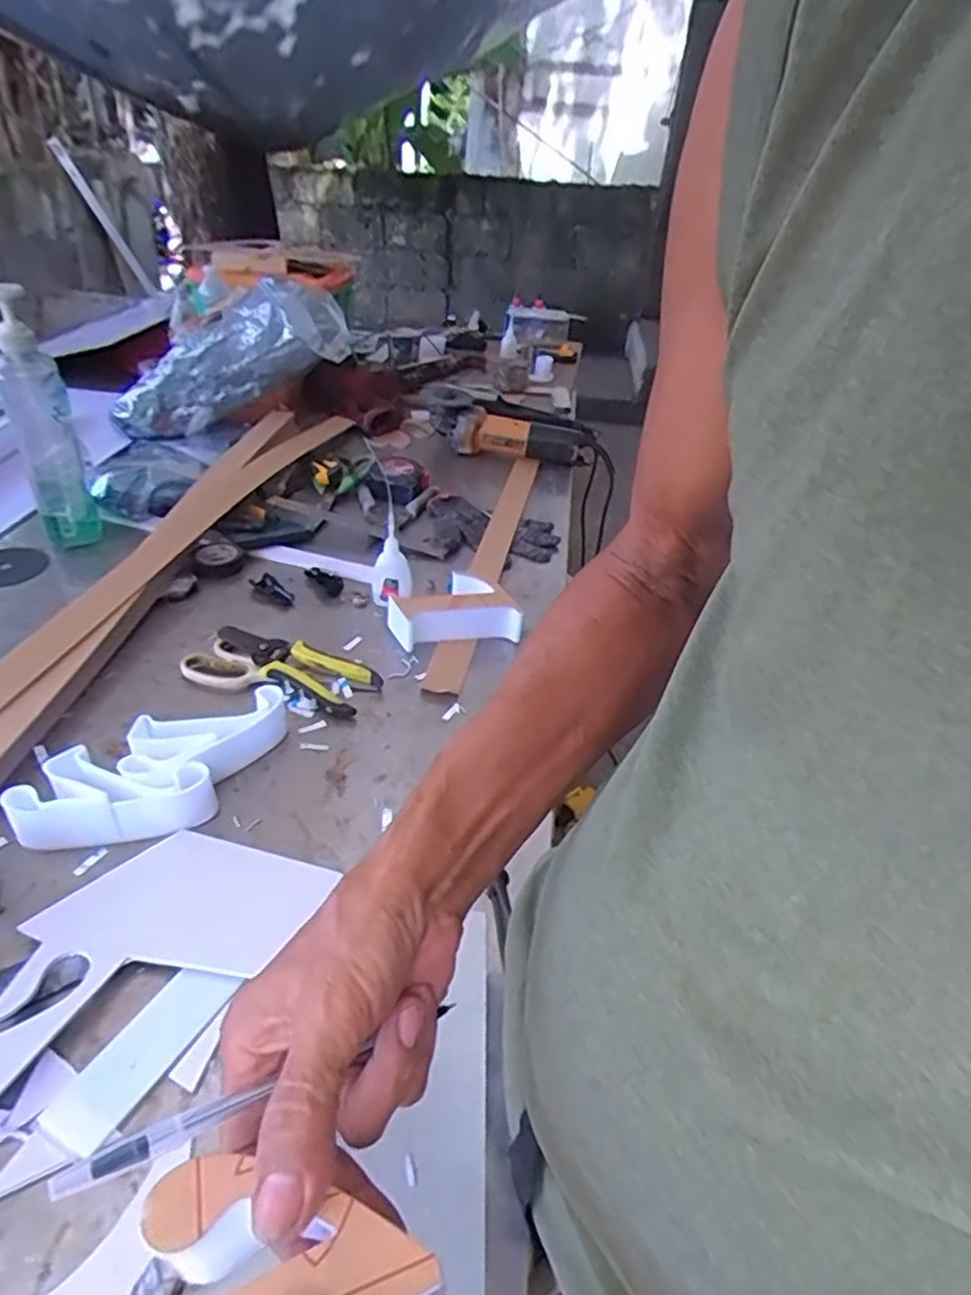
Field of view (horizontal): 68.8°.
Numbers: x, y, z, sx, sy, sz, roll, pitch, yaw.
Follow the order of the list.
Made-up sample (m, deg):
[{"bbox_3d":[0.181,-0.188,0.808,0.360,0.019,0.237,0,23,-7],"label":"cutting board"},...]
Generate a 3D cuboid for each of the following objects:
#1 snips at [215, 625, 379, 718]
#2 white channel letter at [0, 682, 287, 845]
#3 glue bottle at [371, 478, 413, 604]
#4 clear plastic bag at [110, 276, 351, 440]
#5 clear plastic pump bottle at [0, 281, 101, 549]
[{"bbox_3d":[-0.187,0.018,0.692,0.165,0.024,0.058,18,38,18],"label":"snips"},{"bbox_3d":[-0.255,0.095,0.560,0.201,0.041,0.101,-12,39,-21],"label":"white channel letter"},{"bbox_3d":[-0.105,-0.110,0.784,0.045,0.128,0.042,-2,37,-9],"label":"glue bottle"},{"bbox_3d":[-0.413,-0.458,1.137,0.392,0.147,0.132,-31,43,-3],"label":"clear plastic bag"},{"bbox_3d":[-0.492,-0.245,0.790,0.058,0.282,0.069,-14,40,-24],"label":"clear plastic pump bottle"}]

